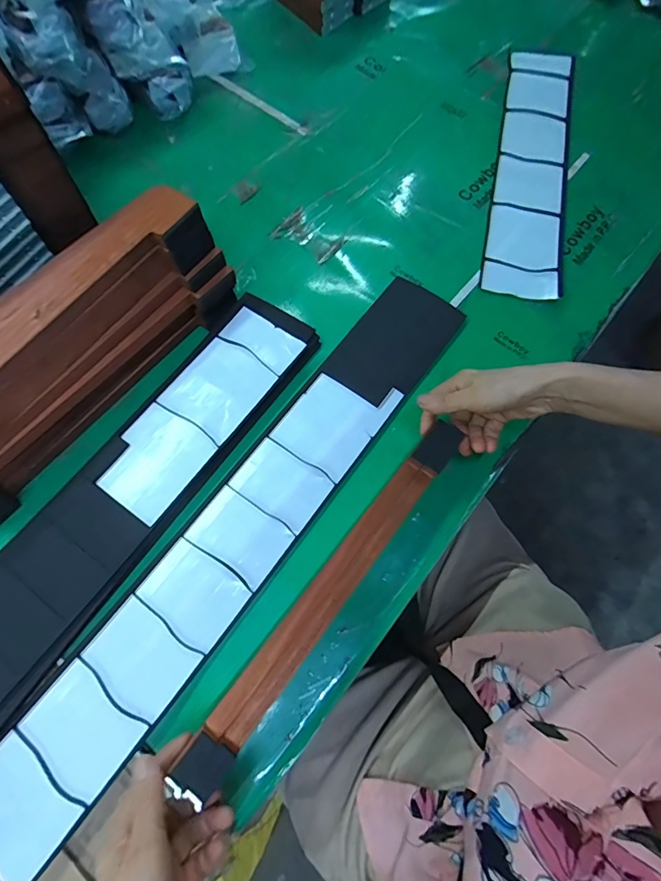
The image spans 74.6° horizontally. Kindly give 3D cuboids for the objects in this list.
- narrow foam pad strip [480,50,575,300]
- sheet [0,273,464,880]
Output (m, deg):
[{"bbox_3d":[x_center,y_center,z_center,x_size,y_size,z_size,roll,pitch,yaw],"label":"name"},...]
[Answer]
[{"bbox_3d":[0.280,-0.389,0.600,0.090,0.014,0.462,14,69,3],"label":"narrow foam pad strip"},{"bbox_3d":[-0.067,0.063,0.425,0.094,0.012,0.633,35,72,11],"label":"sheet"}]

